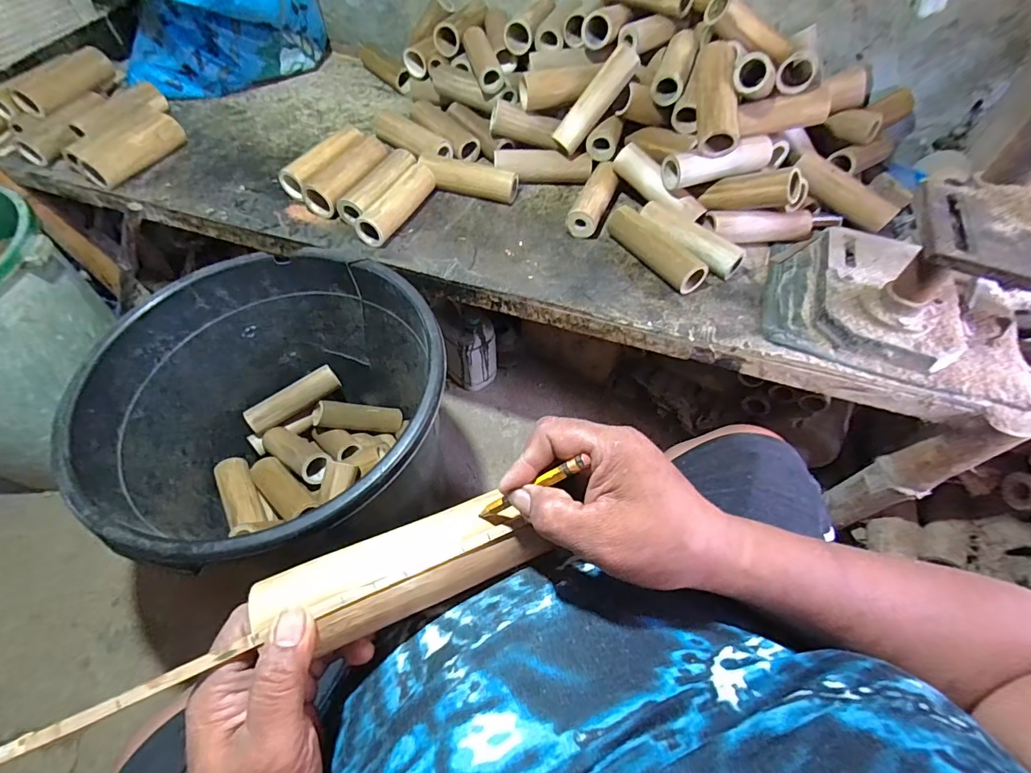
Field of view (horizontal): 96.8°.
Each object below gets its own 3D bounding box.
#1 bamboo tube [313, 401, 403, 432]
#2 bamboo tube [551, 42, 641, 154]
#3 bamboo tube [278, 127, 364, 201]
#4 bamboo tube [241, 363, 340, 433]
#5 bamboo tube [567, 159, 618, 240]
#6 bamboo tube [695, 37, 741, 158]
[{"bbox_3d":[-0.333,0.067,0.980,0.180,0.049,0.050,11,42,-45],"label":"bamboo tube"},{"bbox_3d":[0.139,-0.498,0.799,0.040,0.180,0.044,11,36,-53],"label":"bamboo tube"},{"bbox_3d":[-0.349,-0.412,0.854,0.069,0.058,0.182,24,57,15],"label":"bamboo tube"},{"bbox_3d":[-0.444,0.020,0.913,0.183,0.050,0.046,-32,62,-22],"label":"bamboo tube"},{"bbox_3d":[0.141,-0.337,0.815,0.053,0.045,0.173,19,56,11],"label":"bamboo tube"},{"bbox_3d":[0.320,-0.464,0.730,0.059,0.050,0.193,3,76,0],"label":"bamboo tube"}]

